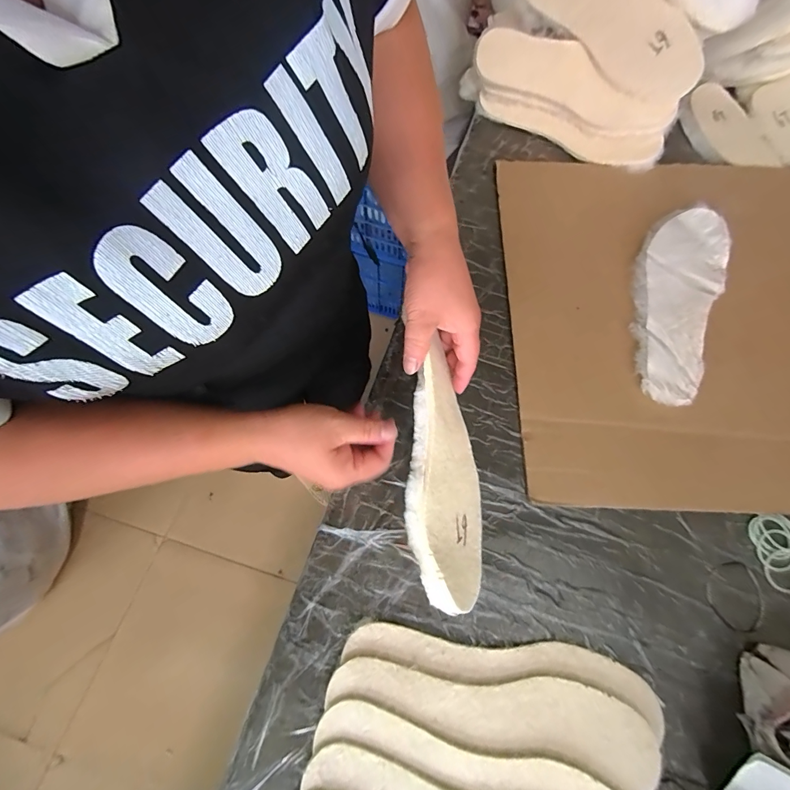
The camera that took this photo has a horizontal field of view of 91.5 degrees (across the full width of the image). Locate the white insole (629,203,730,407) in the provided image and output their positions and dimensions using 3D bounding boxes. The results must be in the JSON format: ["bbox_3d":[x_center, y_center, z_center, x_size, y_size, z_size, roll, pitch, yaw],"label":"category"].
[{"bbox_3d":[0.349,-0.123,0.477,0.099,0.011,0.282,16,71,11],"label":"white insole"}]

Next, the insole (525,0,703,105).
[{"bbox_3d":[0.287,-0.499,0.512,0.271,0.085,0.014,49,37,4],"label":"insole"}]

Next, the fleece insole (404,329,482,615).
[{"bbox_3d":[0.052,0.075,0.365,0.026,0.099,0.223,-11,79,40],"label":"fleece insole"}]

